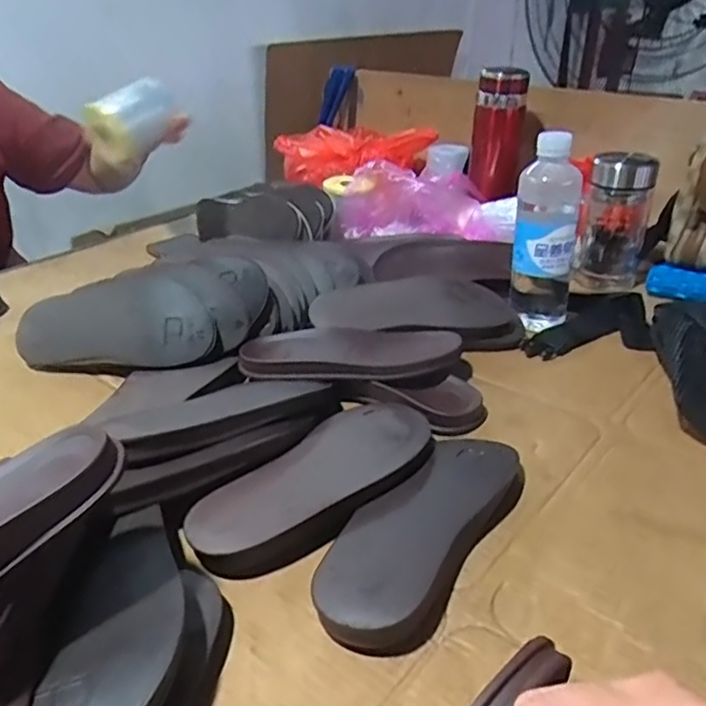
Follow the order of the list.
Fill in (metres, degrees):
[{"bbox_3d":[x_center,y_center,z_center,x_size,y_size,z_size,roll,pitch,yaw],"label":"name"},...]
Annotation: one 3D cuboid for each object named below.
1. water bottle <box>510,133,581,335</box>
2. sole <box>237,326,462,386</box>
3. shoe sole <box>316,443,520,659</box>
[{"bbox_3d":[0.206,-0.130,0.671,0.063,0.198,0.078,9,29,17],"label":"water bottle"},{"bbox_3d":[-0.002,0.003,0.597,0.199,0.025,0.091,2,28,5],"label":"sole"},{"bbox_3d":[0.052,0.116,0.422,0.075,0.028,0.207,18,33,30],"label":"shoe sole"}]

